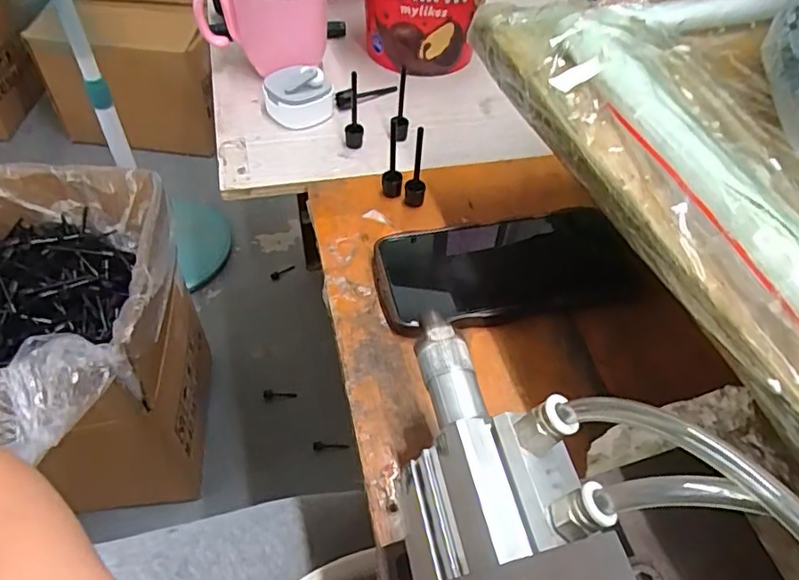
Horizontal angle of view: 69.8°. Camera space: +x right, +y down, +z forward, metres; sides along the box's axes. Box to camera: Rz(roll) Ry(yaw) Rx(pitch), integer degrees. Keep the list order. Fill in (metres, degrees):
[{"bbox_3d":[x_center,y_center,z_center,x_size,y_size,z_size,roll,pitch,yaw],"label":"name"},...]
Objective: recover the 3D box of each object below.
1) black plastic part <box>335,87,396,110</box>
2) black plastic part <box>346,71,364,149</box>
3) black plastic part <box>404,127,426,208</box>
[{"bbox_3d":[-0.029,-0.178,0.513,0.063,0.015,0.011,-29,57,-25],"label":"black plastic part"},{"bbox_3d":[-0.036,-0.141,0.453,0.014,0.063,0.012,0,50,-4],"label":"black plastic part"},{"bbox_3d":[0.012,-0.085,0.404,0.015,0.065,0.011,4,50,0],"label":"black plastic part"}]

